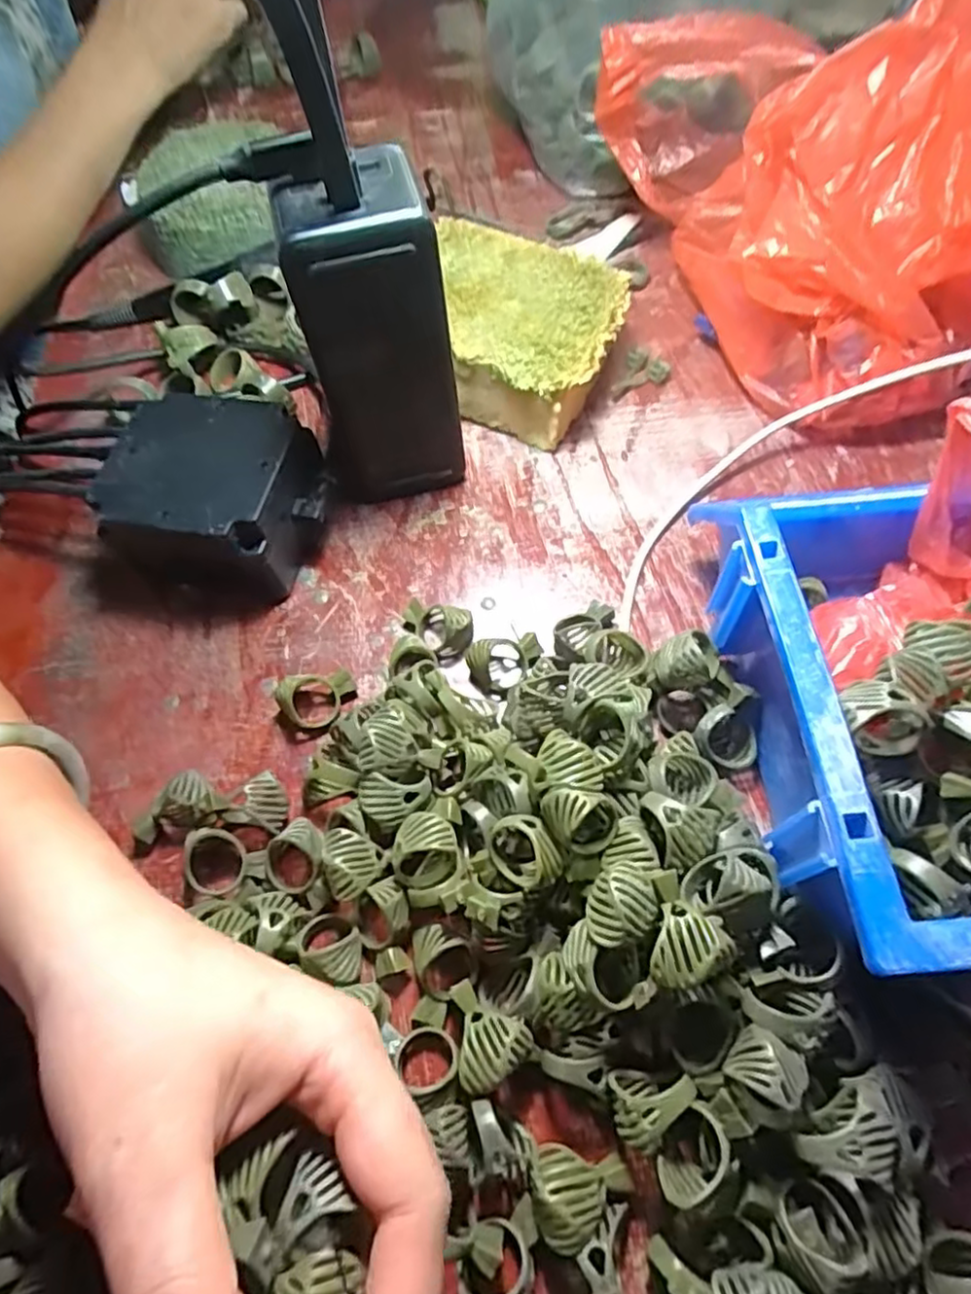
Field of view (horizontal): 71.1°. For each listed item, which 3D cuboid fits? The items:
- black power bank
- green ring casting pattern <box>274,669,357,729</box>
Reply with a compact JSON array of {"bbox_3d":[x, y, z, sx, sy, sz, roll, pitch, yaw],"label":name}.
[{"bbox_3d":[-0.045,-0.119,0.286,0.057,0.134,0.041,-20,63,-7],"label":"black power bank"},{"bbox_3d":[-0.069,0.020,0.279,0.030,0.020,0.018,-30,64,-12],"label":"green ring casting pattern"}]

